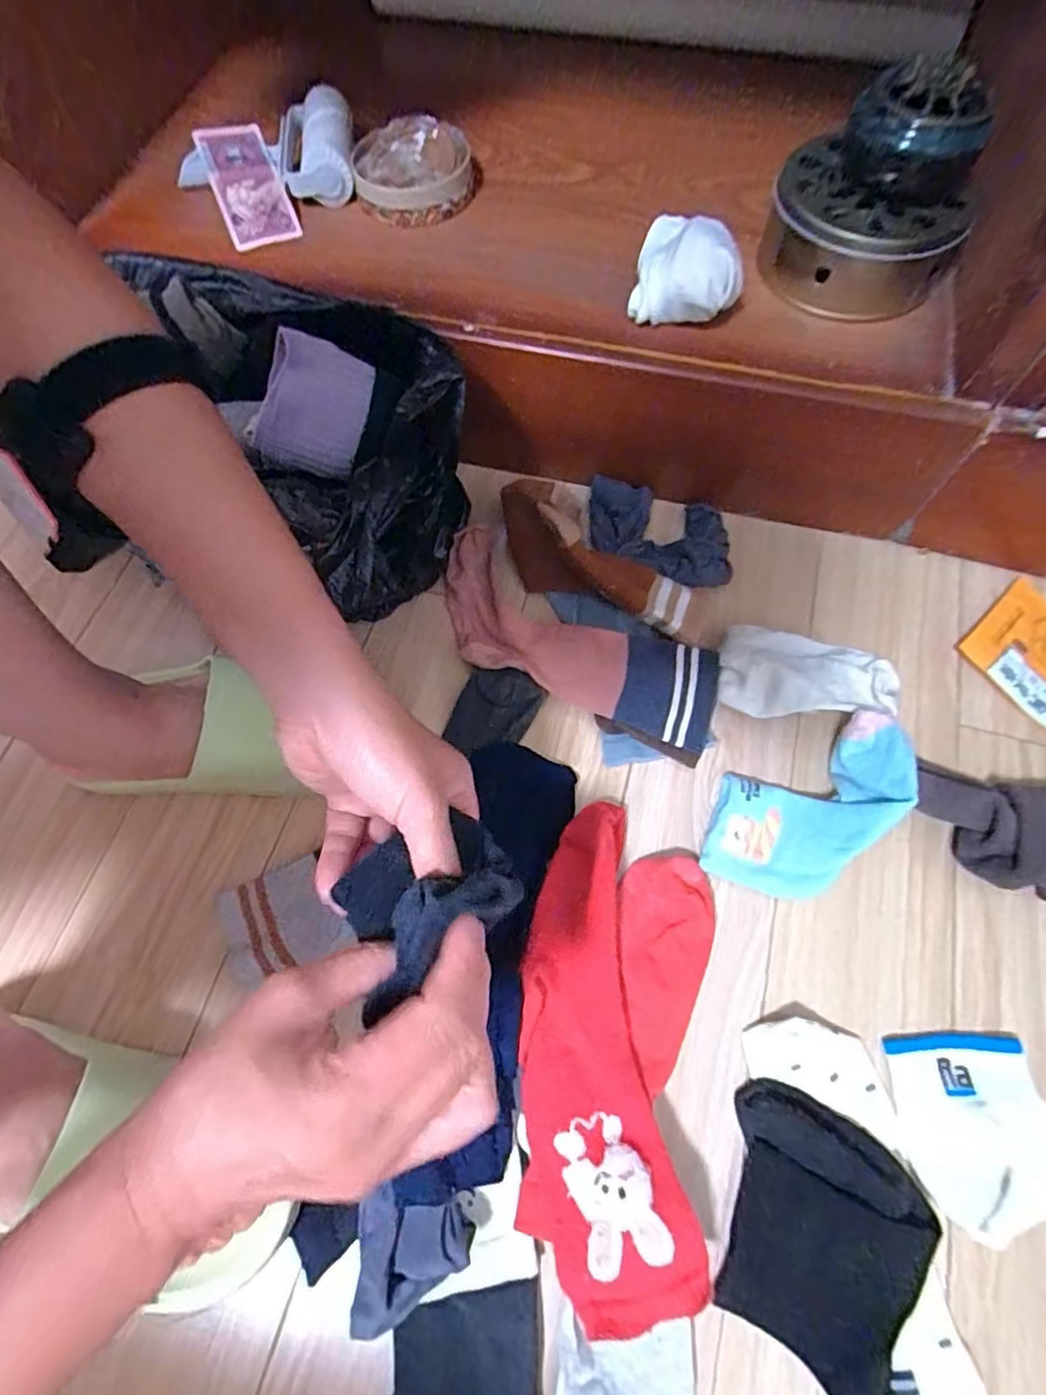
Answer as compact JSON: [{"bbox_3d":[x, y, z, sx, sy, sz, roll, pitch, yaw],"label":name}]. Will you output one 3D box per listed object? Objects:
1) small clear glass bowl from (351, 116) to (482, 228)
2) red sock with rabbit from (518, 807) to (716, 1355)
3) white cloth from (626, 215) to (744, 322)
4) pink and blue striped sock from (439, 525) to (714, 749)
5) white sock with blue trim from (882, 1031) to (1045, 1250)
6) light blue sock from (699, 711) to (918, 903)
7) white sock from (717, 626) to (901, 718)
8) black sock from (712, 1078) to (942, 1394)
[{"bbox_3d":[-0.094,-0.463,0.522,0.105,0.037,0.097,-1,68,0],"label":"small clear glass bowl"},{"bbox_3d":[0.058,0.214,0.385,0.119,0.044,0.269,8,68,4],"label":"red sock with rabbit"},{"bbox_3d":[0.126,-0.327,0.451,0.078,0.051,0.080,14,69,6],"label":"white cloth"},{"bbox_3d":[0.034,-0.044,0.496,0.260,0.037,0.101,31,71,12],"label":"pink and blue striped sock"},{"bbox_3d":[0.287,0.270,0.374,0.093,0.012,0.106,-10,68,-3],"label":"white sock with blue trim"},{"bbox_3d":[0.207,0.082,0.427,0.163,0.065,0.097,-28,70,-10],"label":"light blue sock"},{"bbox_3d":[0.229,-0.018,0.477,0.139,0.042,0.080,8,68,4],"label":"white sock"},{"bbox_3d":[0.168,0.313,0.350,0.108,0.029,0.124,30,71,12],"label":"black sock"}]

